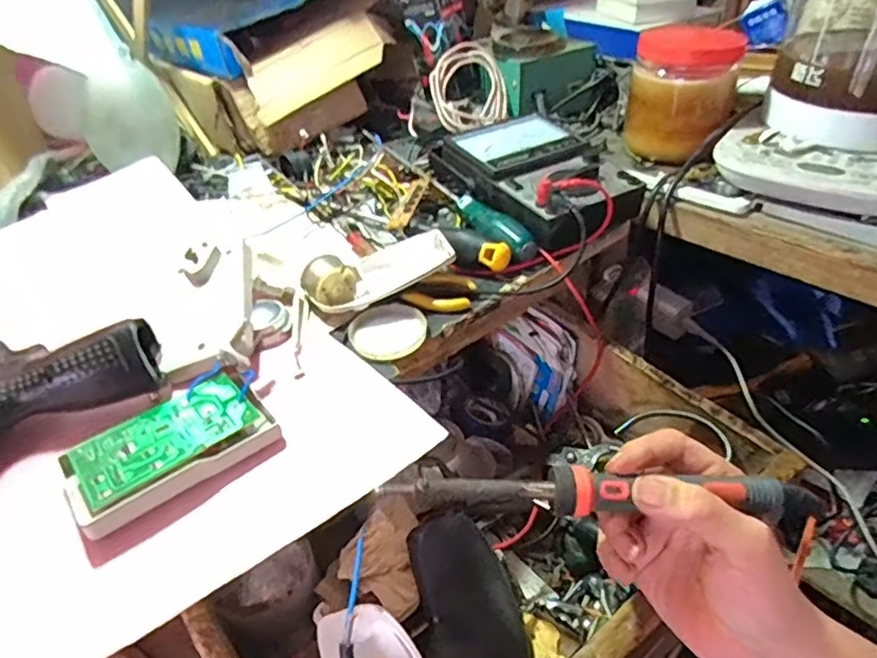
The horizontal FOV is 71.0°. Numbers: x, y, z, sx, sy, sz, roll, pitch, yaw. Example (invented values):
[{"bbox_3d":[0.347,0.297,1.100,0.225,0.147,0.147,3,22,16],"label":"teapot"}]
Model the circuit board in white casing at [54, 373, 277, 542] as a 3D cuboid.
[{"bbox_3d":[-0.160,0.069,0.366,0.114,0.021,0.059,-31,45,-29],"label":"circuit board in white casing"}]

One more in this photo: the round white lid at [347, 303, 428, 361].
[{"bbox_3d":[-0.036,0.001,0.452,0.055,0.008,0.055,-3,38,2],"label":"round white lid"}]

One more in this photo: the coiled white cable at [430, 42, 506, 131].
[{"bbox_3d":[0.030,-0.268,0.685,0.082,0.089,0.019,-22,9,-6],"label":"coiled white cable"}]

